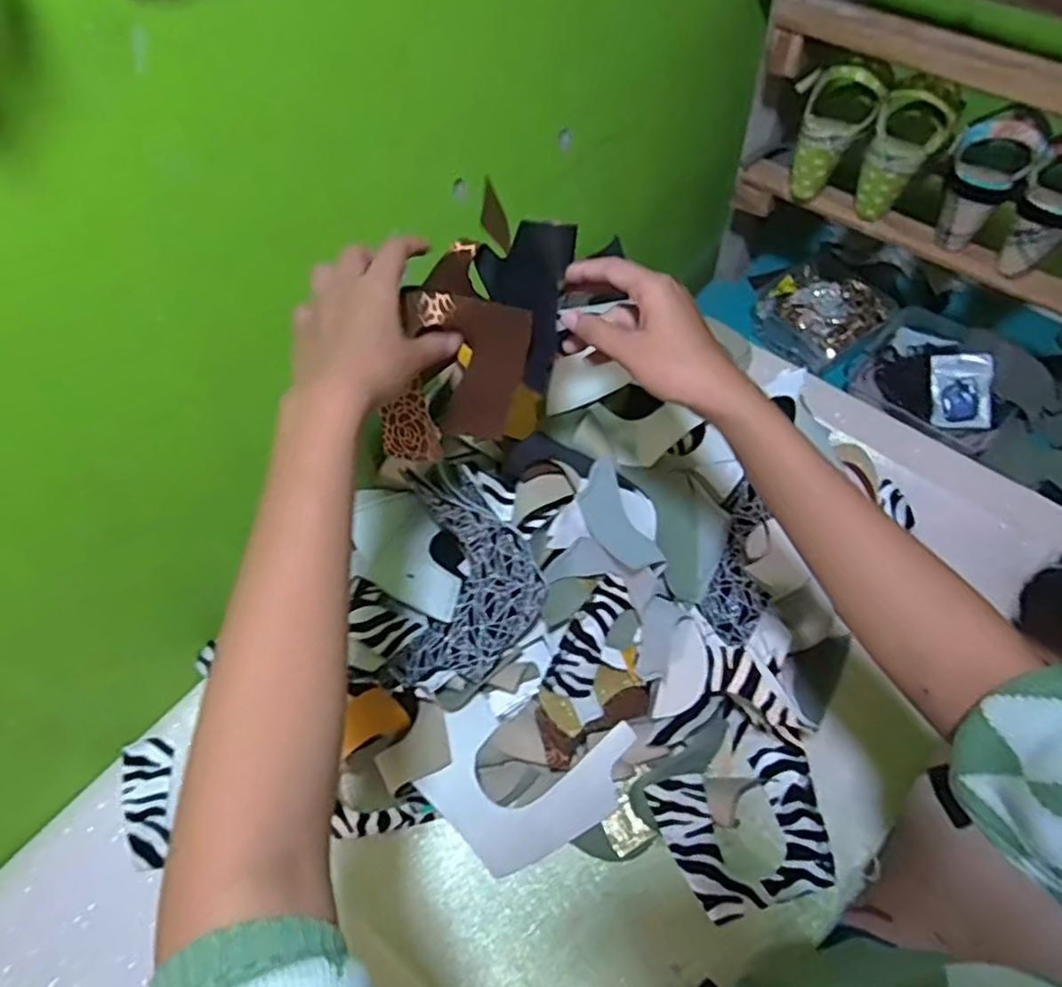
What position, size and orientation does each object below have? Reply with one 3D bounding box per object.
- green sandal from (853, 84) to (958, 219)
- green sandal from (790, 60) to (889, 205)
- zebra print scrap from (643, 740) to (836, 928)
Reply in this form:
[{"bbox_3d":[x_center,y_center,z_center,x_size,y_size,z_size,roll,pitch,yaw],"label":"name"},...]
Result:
[{"bbox_3d":[0.439,-0.406,0.783,0.083,0.134,0.097,26,65,17],"label":"green sandal"},{"bbox_3d":[0.358,-0.434,0.803,0.076,0.144,0.063,36,42,22],"label":"green sandal"},{"bbox_3d":[0.199,0.308,0.605,0.150,0.016,0.119,-16,66,-7],"label":"zebra print scrap"}]

